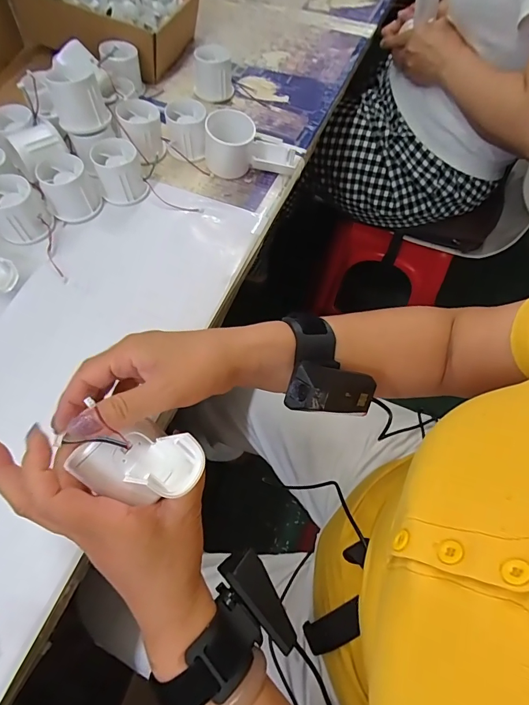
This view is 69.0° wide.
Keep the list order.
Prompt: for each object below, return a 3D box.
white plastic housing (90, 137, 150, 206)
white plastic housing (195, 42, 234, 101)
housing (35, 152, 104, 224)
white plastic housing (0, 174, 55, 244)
[{"bbox_3d":[-0.170,-0.213,0.455,0.053,0.048,0.056,-18,65,-11],"label":"white plastic housing"},{"bbox_3d":[-0.074,-0.402,0.555,0.056,0.049,0.056,-5,63,-5],"label":"white plastic housing"},{"bbox_3d":[-0.224,-0.191,0.444,0.058,0.045,0.059,1,63,-2],"label":"housing"},{"bbox_3d":[-0.273,-0.158,0.429,0.059,0.049,0.060,1,63,-2],"label":"white plastic housing"}]

